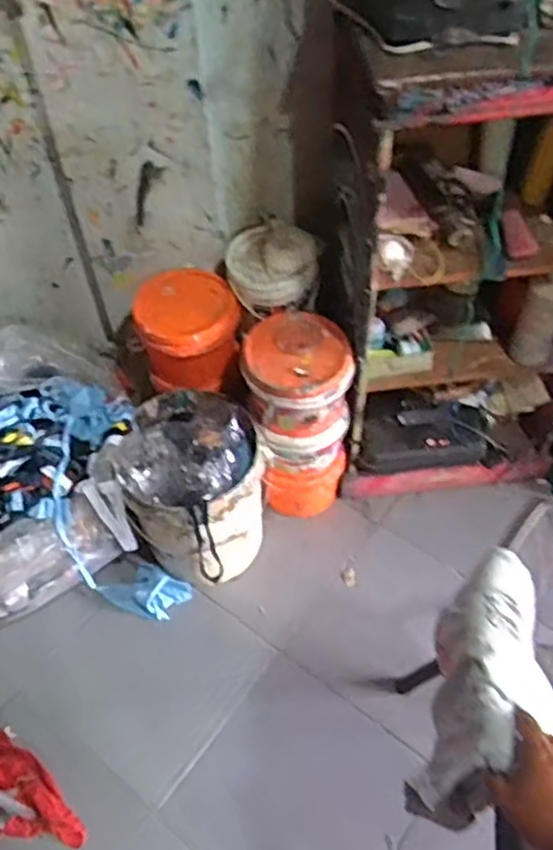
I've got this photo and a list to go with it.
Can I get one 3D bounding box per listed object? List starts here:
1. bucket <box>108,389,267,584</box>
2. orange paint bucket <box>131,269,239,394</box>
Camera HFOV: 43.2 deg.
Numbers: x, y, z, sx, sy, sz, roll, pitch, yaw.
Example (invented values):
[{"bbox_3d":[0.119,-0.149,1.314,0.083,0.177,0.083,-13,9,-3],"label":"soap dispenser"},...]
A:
[{"bbox_3d":[-0.188,0.147,1.560,0.312,0.387,0.320,-23,55,-15],"label":"bucket"},{"bbox_3d":[-0.201,-0.201,1.565,0.206,0.221,0.231,-28,56,-18],"label":"orange paint bucket"}]

